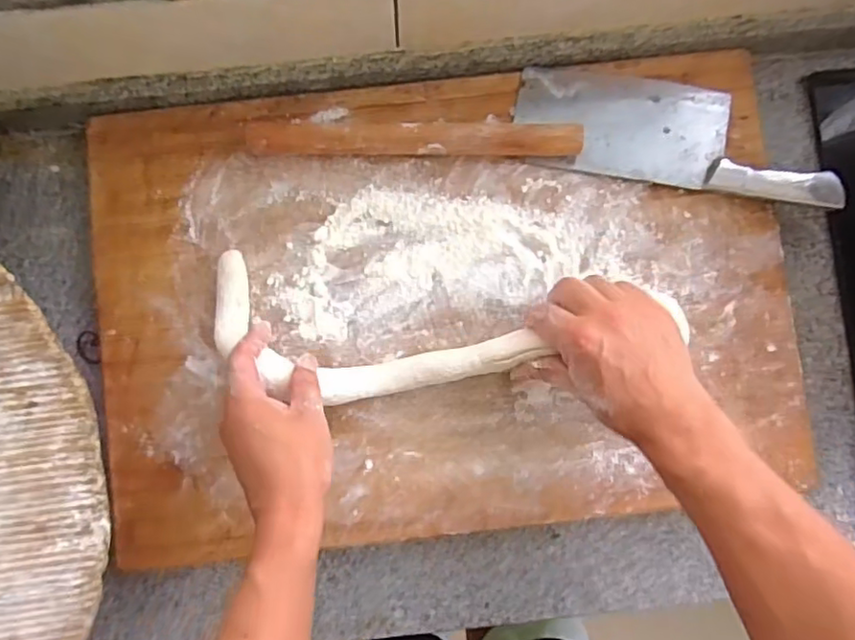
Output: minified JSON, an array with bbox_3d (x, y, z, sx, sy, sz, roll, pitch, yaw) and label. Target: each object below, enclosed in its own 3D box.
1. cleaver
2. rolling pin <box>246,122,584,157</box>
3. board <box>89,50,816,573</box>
[{"bbox_3d":[0.217,-0.165,0.533,0.274,0.030,0.093,12,84,1],"label":"cleaver"},{"bbox_3d":[-0.010,-0.152,0.527,0.273,0.033,0.027,1,84,0],"label":"rolling pin"},{"bbox_3d":[0.016,-0.016,0.542,0.579,0.035,0.387,-6,84,0],"label":"board"}]

